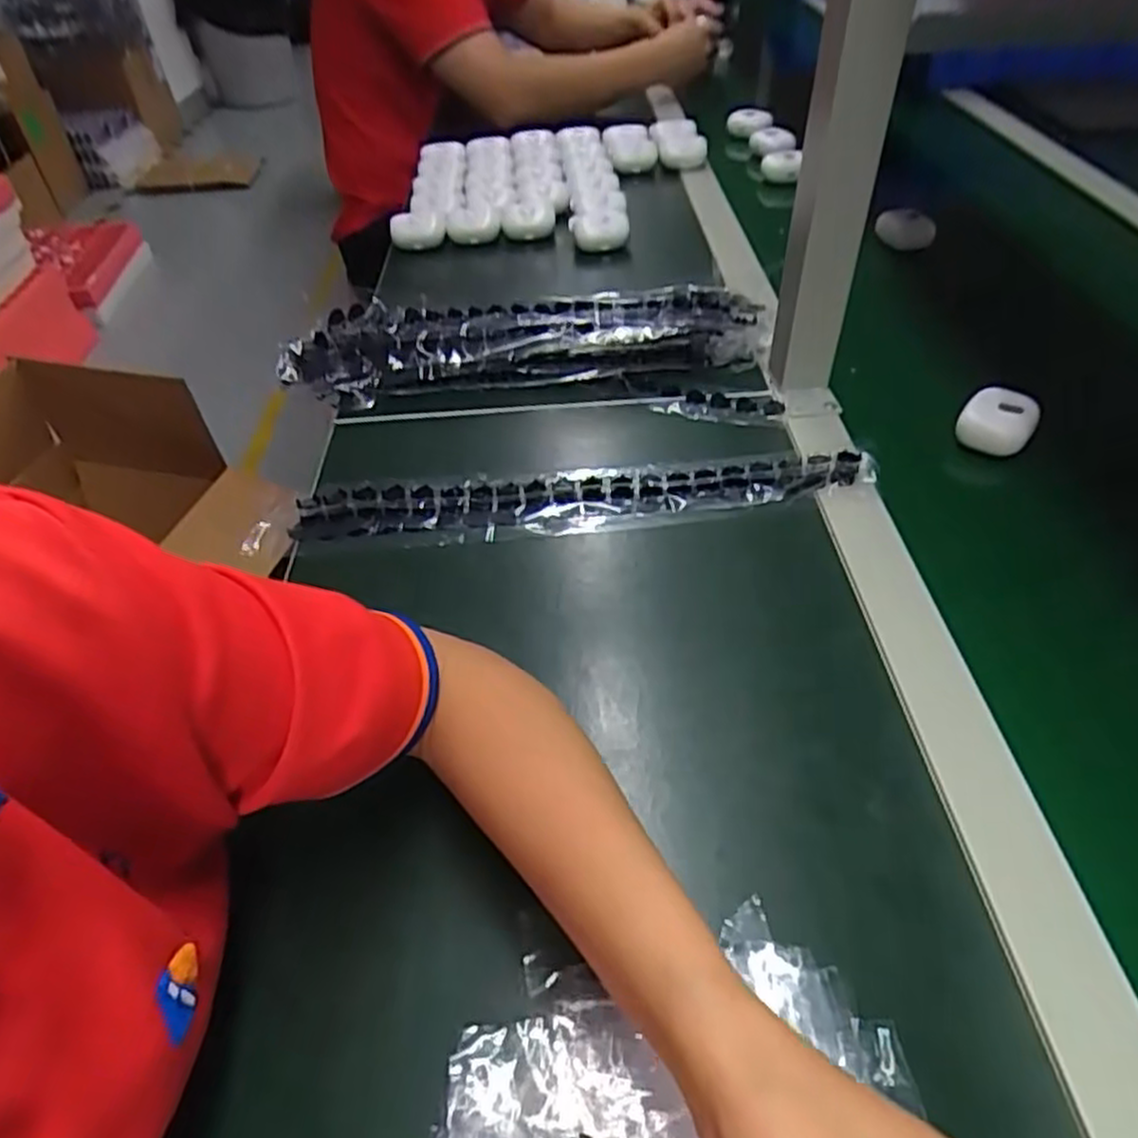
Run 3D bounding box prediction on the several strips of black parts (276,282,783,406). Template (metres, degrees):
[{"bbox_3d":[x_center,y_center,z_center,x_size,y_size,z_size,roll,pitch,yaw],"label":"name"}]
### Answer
[{"bbox_3d":[-0.036,-0.187,0.629,0.399,0.057,0.089,-3,45,0],"label":"several strips of black parts"}]

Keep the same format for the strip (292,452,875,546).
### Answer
[{"bbox_3d":[0.010,-0.050,0.514,0.384,0.017,0.059,-4,45,-1],"label":"strip"}]

